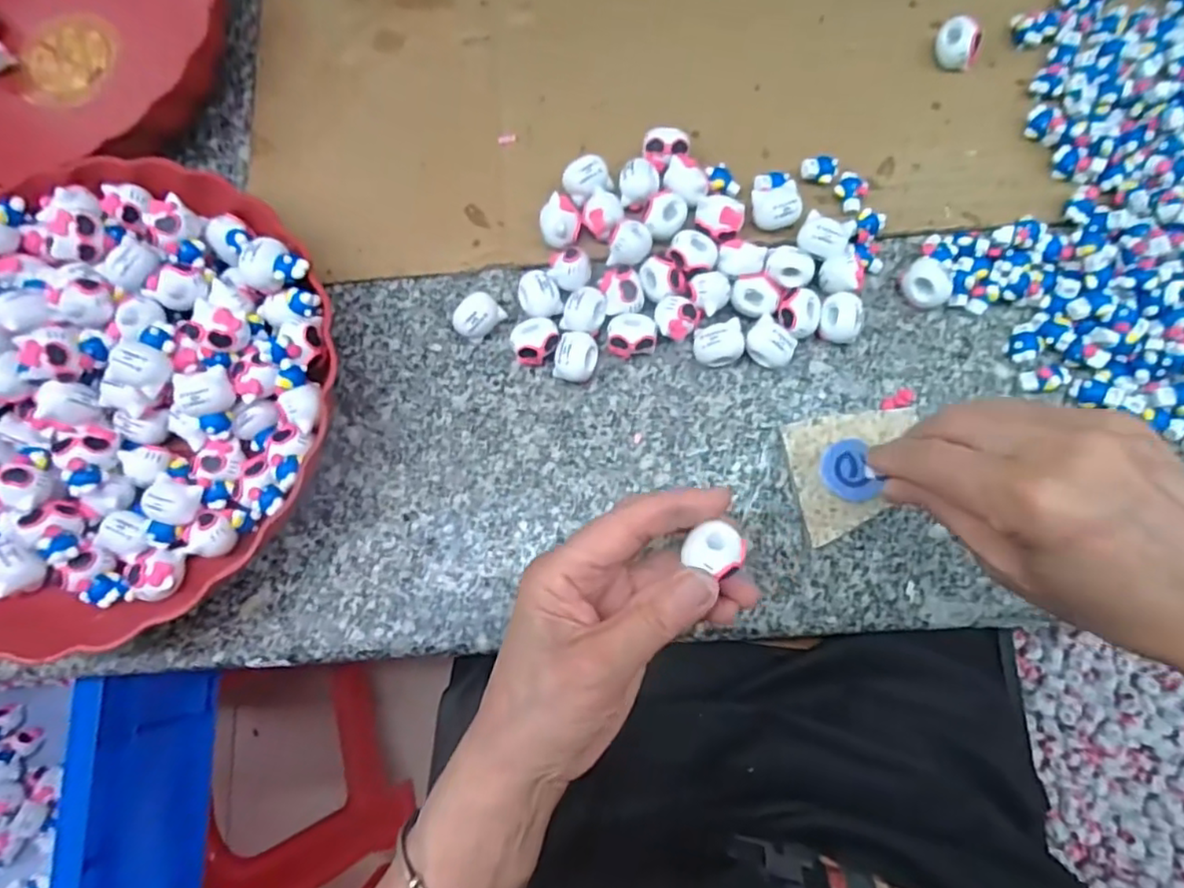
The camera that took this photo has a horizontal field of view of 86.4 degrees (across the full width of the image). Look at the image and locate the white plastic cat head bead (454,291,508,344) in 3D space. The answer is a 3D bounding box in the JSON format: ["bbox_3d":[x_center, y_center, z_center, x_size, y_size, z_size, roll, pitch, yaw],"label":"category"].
[{"bbox_3d":[-0.062,-0.069,0.342,0.025,0.021,0.020,-43,81,-7],"label":"white plastic cat head bead"}]

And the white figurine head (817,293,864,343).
[{"bbox_3d":[0.131,-0.065,0.334,0.020,0.021,0.024,15,79,4],"label":"white figurine head"}]

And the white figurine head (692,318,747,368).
[{"bbox_3d":[0.067,-0.050,0.333,0.025,0.022,0.022,-14,78,-1],"label":"white figurine head"}]

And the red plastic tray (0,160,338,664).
[{"bbox_3d":[-0.243,-0.026,0.317,0.228,0.057,0.213,-35,80,-5],"label":"red plastic tray"}]

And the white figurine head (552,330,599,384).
[{"bbox_3d":[-0.008,-0.046,0.335,0.021,0.021,0.027,6,79,3],"label":"white figurine head"}]

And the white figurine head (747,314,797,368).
[{"bbox_3d":[0.092,-0.051,0.332,0.024,0.022,0.020,43,83,9],"label":"white figurine head"}]

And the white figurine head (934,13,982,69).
[{"bbox_3d":[0.210,-0.229,0.363,0.024,0.021,0.019,31,81,7],"label":"white figurine head"}]

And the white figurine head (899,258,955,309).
[{"bbox_3d":[0.179,-0.084,0.339,0.026,0.018,0.022,41,82,9],"label":"white figurine head"}]

